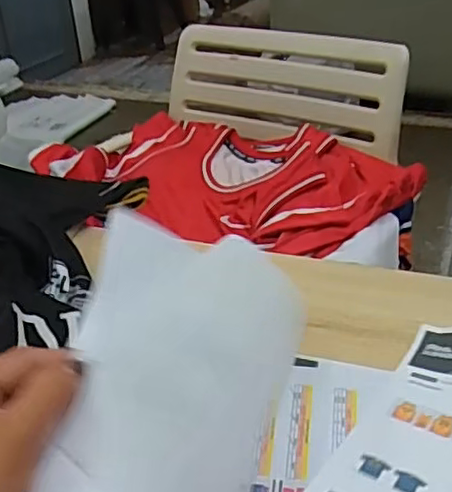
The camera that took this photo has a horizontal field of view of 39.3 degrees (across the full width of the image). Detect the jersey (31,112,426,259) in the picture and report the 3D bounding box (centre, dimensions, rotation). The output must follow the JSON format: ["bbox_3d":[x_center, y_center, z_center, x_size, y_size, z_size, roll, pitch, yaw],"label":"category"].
[{"bbox_3d":[0.006,-0.104,0.995,0.556,0.109,0.309,13,36,24],"label":"jersey"}]

